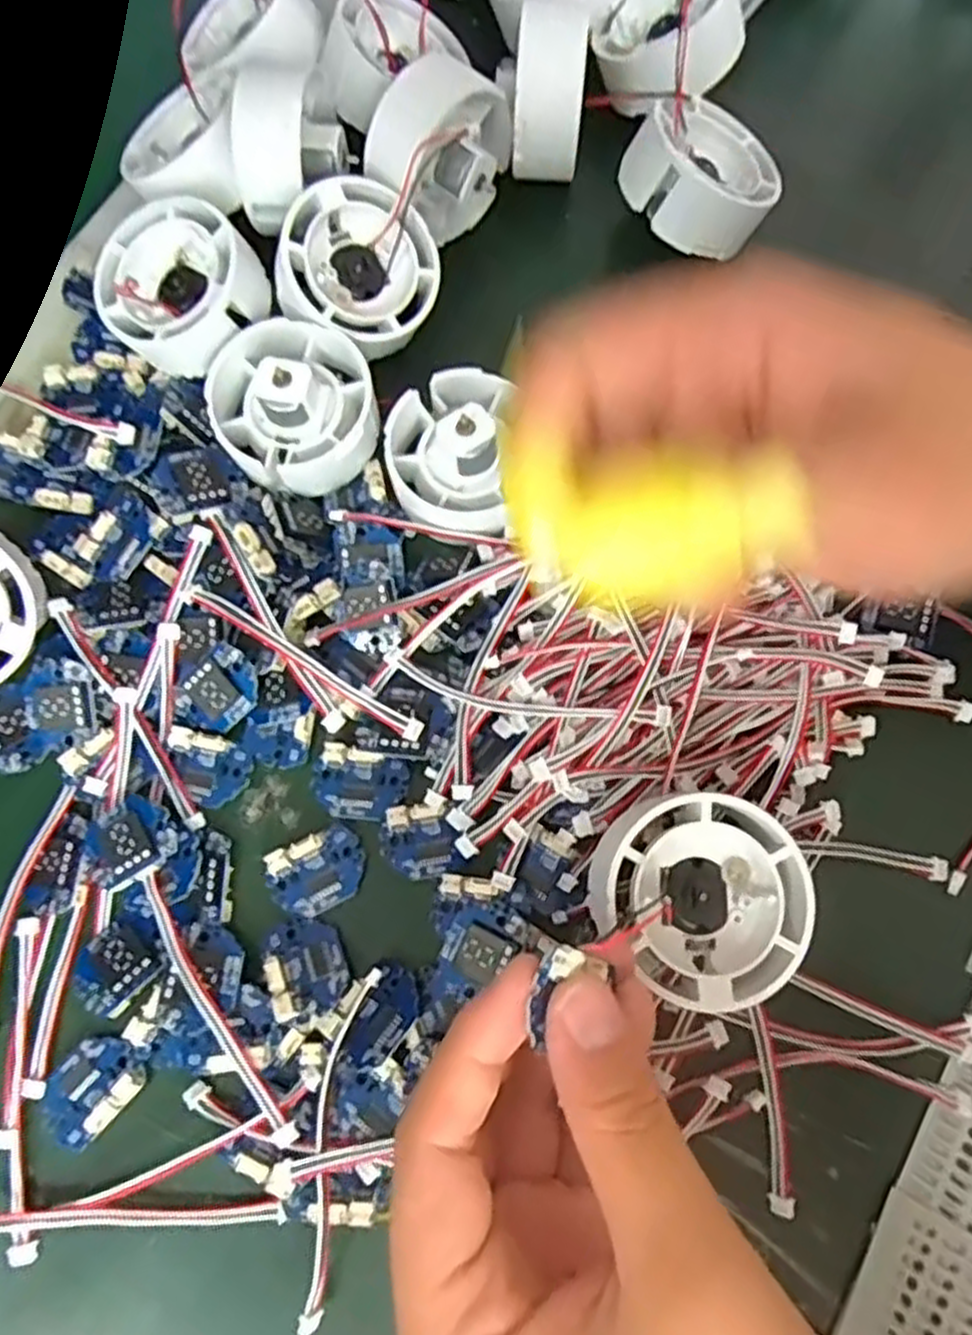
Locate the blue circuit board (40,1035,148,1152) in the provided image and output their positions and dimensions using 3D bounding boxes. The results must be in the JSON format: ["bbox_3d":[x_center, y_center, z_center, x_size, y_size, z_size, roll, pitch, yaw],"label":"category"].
[{"bbox_3d":[-0.113,0.120,0.226,0.023,0.006,0.029,42,80,15],"label":"blue circuit board"}]

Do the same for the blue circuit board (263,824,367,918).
[{"bbox_3d":[-0.051,0.062,0.240,0.029,0.004,0.023,-24,72,-3],"label":"blue circuit board"}]

